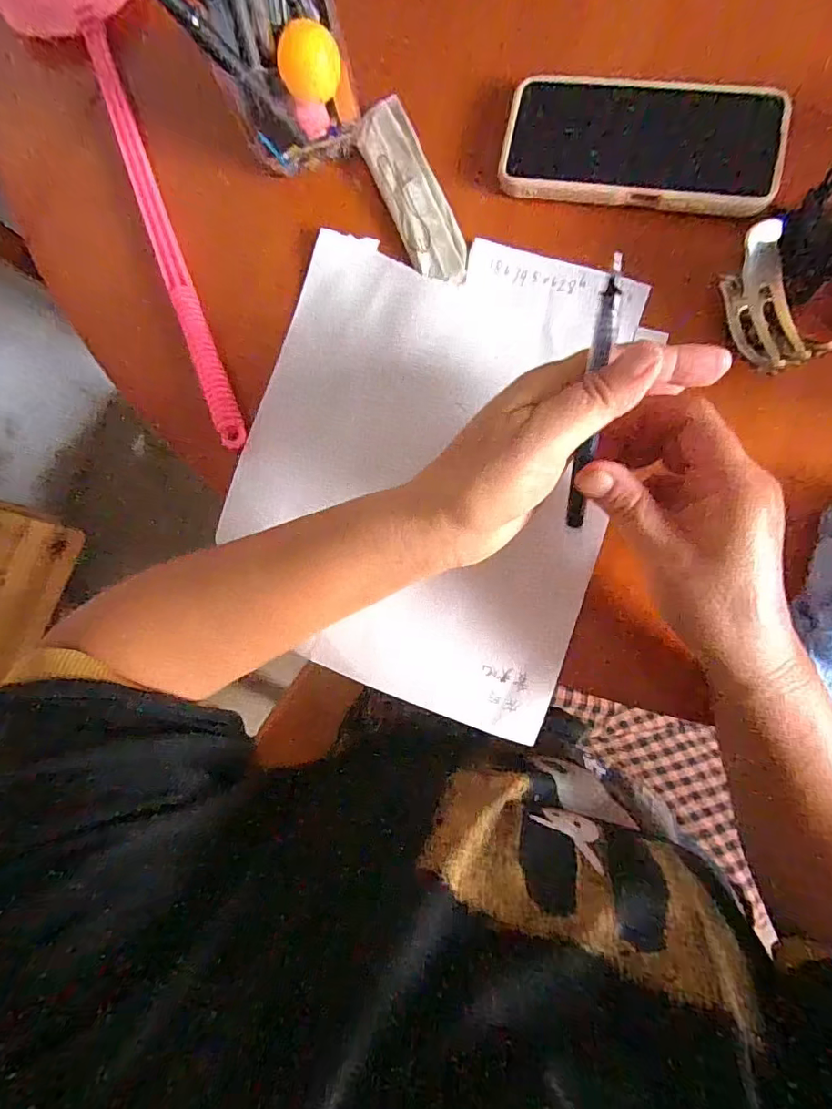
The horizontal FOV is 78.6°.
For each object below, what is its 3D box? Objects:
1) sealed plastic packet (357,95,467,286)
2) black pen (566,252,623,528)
[{"bbox_3d":[-0.003,-0.248,0.347,0.036,0.008,0.139,-23,82,6],"label":"sealed plastic packet"},{"bbox_3d":[0.078,-0.064,0.226,0.010,0.005,0.119,4,127,8],"label":"black pen"}]

